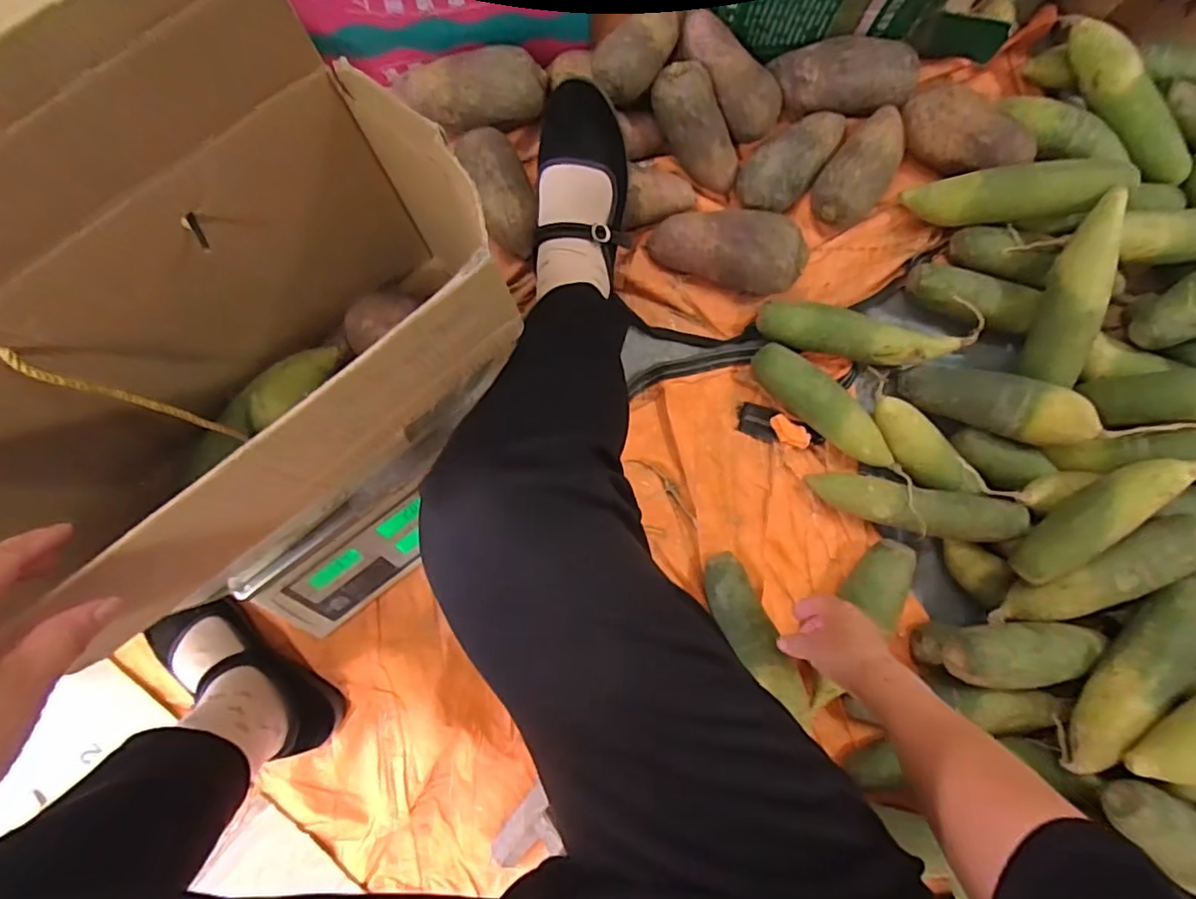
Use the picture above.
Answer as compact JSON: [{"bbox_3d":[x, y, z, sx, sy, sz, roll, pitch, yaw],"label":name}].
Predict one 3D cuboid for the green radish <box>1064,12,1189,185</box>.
[{"bbox_3d":[0.597,-0.393,0.661,0.224,0.045,0.058,44,87,-13],"label":"green radish"}]

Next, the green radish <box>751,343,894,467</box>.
[{"bbox_3d":[0.250,-0.046,0.655,0.190,0.052,0.049,41,87,1],"label":"green radish"}]

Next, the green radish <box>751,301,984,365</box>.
[{"bbox_3d":[0.297,-0.128,0.663,0.232,0.056,0.060,6,87,-1],"label":"green radish"}]

